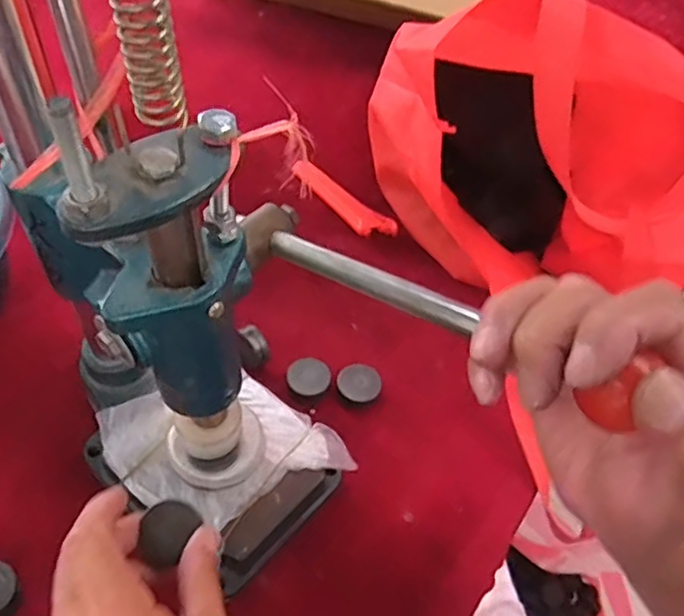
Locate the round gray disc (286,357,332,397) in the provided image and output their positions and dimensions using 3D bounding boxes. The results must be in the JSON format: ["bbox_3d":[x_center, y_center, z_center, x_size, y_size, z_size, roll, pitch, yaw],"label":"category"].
[{"bbox_3d":[-0.025,0.054,0.471,0.032,0.013,0.029,-2,52,-5],"label":"round gray disc"}]

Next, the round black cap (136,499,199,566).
[{"bbox_3d":[-0.095,0.122,0.339,0.028,0.011,0.032,22,53,11],"label":"round black cap"}]

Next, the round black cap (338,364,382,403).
[{"bbox_3d":[0.014,0.057,0.471,0.033,0.014,0.028,-22,56,-20],"label":"round black cap"}]

